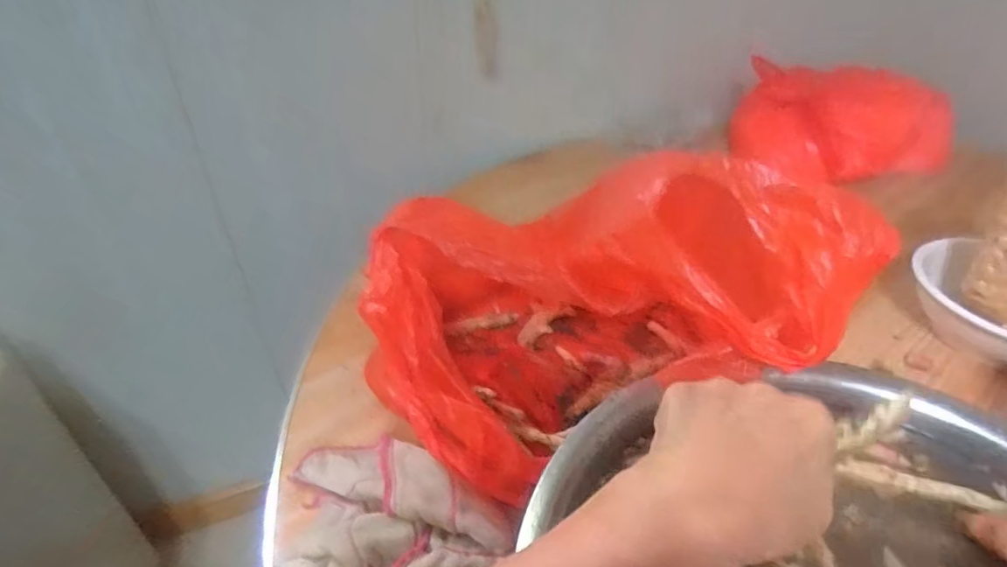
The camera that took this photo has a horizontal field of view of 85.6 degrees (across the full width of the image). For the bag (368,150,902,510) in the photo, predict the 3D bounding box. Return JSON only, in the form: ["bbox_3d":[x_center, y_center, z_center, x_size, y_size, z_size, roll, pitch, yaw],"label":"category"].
[{"bbox_3d":[0.067,0.006,0.462,0.318,0.238,0.218,2,36,3],"label":"bag"}]

